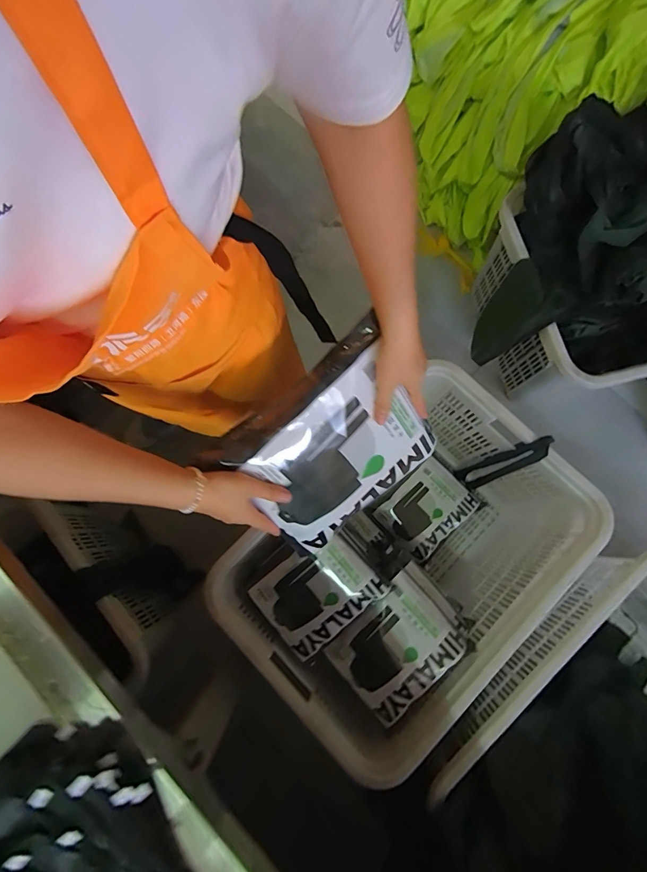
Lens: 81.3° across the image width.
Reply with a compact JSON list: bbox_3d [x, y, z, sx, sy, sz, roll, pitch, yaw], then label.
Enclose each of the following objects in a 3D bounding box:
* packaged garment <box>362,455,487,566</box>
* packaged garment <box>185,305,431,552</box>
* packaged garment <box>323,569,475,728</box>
[{"bbox_3d":[0.325,0.228,1.191,0.248,0.074,0.279,44,82,8],"label":"packaged garment"},{"bbox_3d":[0.017,0.023,0.501,0.258,0.033,0.225,-41,119,-5],"label":"packaged garment"},{"bbox_3d":[0.163,0.484,0.857,0.267,0.057,0.208,-42,81,-7],"label":"packaged garment"}]

